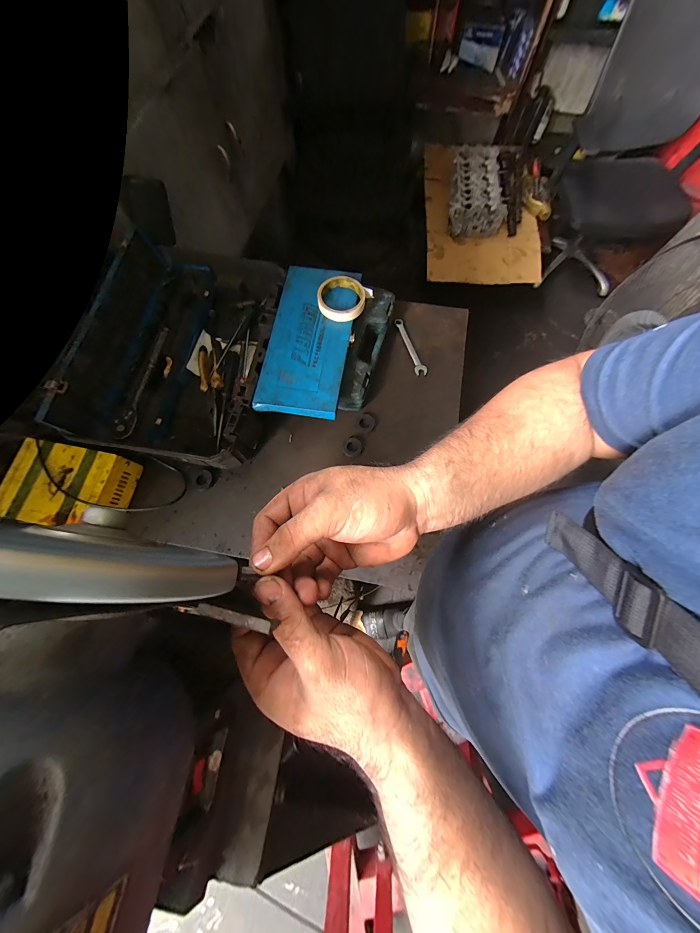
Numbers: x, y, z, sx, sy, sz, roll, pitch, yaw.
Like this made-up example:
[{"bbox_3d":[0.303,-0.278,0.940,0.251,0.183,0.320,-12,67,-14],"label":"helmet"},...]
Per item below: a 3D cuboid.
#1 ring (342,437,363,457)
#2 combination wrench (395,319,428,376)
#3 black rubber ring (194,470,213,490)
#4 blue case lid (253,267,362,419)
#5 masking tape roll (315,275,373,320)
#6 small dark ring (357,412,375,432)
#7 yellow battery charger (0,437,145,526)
[{"bbox_3d":[0.004,-0.038,0.579,0.038,0.008,0.037,0,73,0],"label":"ring"},{"bbox_3d":[0.129,-0.259,0.647,0.025,0.009,0.146,-20,74,-6],"label":"combination wrench"},{"bbox_3d":[-0.275,0.024,0.560,0.032,0.004,0.037,23,75,7],"label":"black rubber ring"},{"bbox_3d":[-0.074,-0.241,0.557,0.148,0.025,0.302,9,73,3],"label":"blue case lid"},{"bbox_3d":[-0.015,-0.321,0.572,0.093,0.017,0.089,0,73,0],"label":"masking tape roll"},{"bbox_3d":[0.034,-0.089,0.594,0.034,0.006,0.039,25,75,8],"label":"small dark ring"},{"bbox_3d":[-0.486,0.036,0.520,0.187,0.066,0.133,9,73,3],"label":"yellow battery charger"}]

